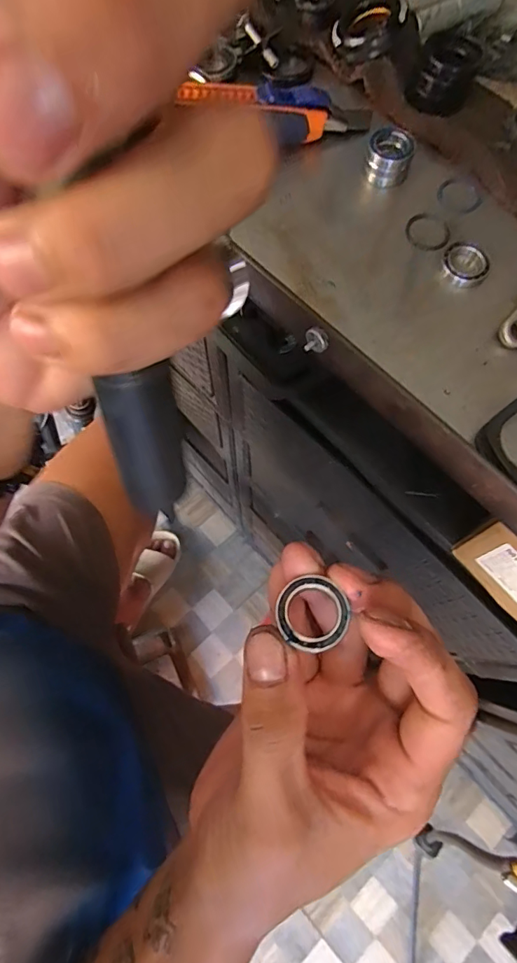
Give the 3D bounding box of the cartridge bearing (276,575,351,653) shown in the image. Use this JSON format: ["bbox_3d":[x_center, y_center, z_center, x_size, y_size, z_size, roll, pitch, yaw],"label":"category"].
[{"bbox_3d":[0.018,0.046,0.159,0.023,0.005,0.021,-30,76,-9],"label":"cartridge bearing"}]

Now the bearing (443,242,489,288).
[{"bbox_3d":[0.109,-0.114,0.241,0.024,0.007,0.021,26,75,7],"label":"bearing"}]

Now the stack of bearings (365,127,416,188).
[{"bbox_3d":[0.073,-0.180,0.256,0.024,0.016,0.024,9,73,2],"label":"stack of bearings"}]

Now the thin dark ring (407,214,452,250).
[{"bbox_3d":[0.092,-0.136,0.249,0.024,0.004,0.025,0,73,-1],"label":"thin dark ring"}]

